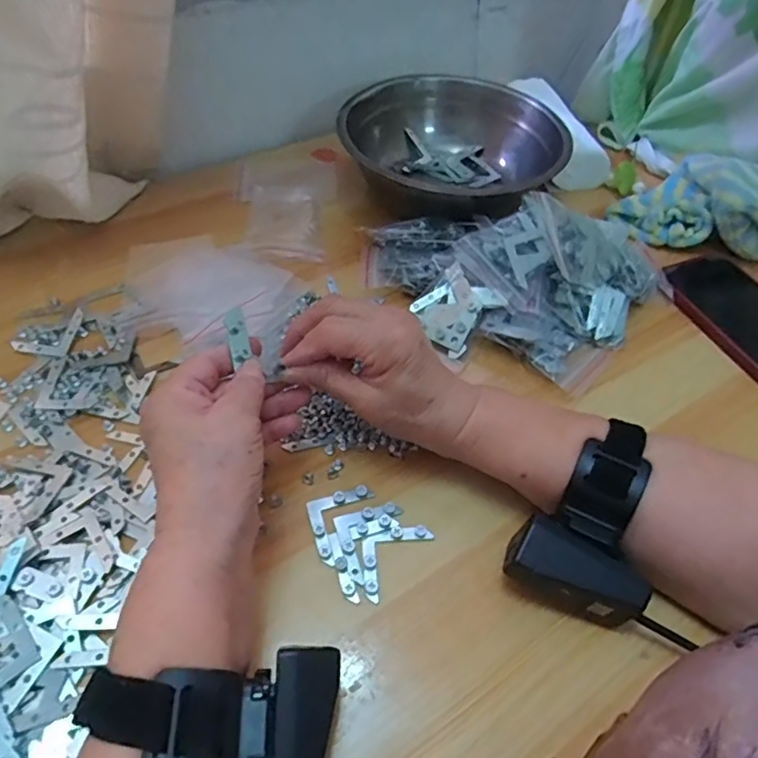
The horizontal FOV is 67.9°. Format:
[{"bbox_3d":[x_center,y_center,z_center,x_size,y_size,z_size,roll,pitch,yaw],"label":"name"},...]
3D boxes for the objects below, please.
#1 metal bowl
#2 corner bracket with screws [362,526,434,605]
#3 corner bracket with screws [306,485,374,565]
[{"bbox_3d":[0.074,-0.220,0.538,0.184,0.076,0.189,2,51,-2],"label":"metal bowl"},{"bbox_3d":[0.005,0.100,0.327,0.029,0.004,0.052,35,57,23],"label":"corner bracket with screws"},{"bbox_3d":[-0.020,0.087,0.339,0.040,0.004,0.042,-12,52,-13],"label":"corner bracket with screws"}]

